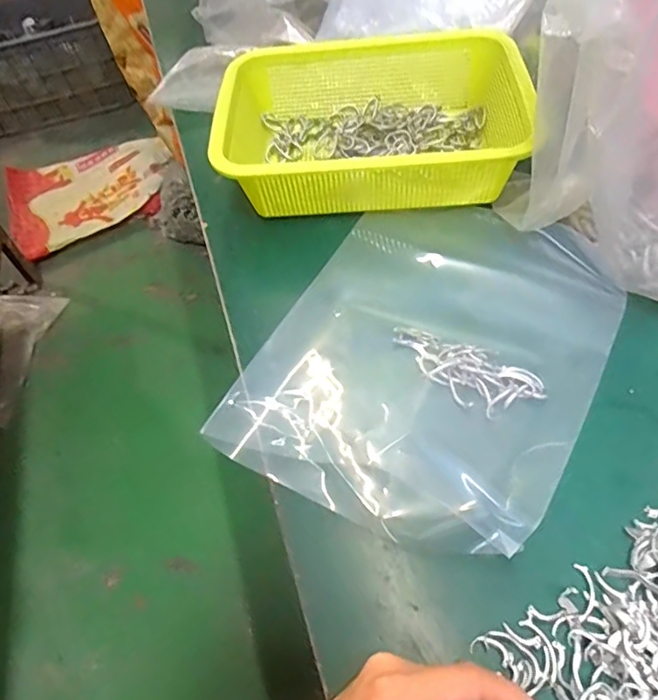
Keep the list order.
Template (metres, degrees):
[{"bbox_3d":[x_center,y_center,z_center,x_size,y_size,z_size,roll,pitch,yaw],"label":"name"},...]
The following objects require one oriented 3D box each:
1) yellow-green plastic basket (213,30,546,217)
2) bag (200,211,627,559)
[{"bbox_3d":[0.039,-0.197,0.514,0.257,0.091,0.193,-1,54,8],"label":"yellow-green plastic basket"},{"bbox_3d":[0.078,-0.005,0.415,0.215,0.029,0.281,21,56,20],"label":"bag"}]

